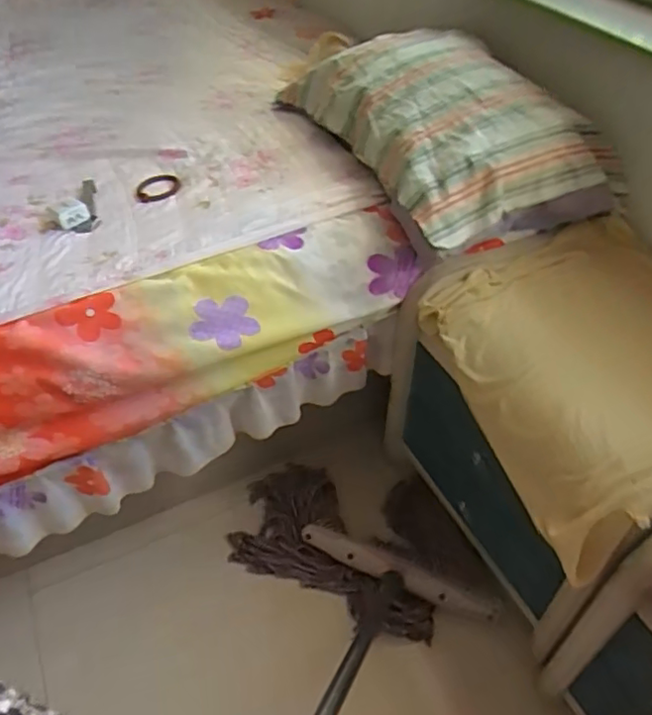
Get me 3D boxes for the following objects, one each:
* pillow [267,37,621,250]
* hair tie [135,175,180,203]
[{"bbox_3d":[0.199,-0.414,1.049,0.352,0.137,0.534,-21,51,-12],"label":"pillow"},{"bbox_3d":[-0.294,-0.295,1.087,0.079,0.012,0.080,-18,50,-9],"label":"hair tie"}]

